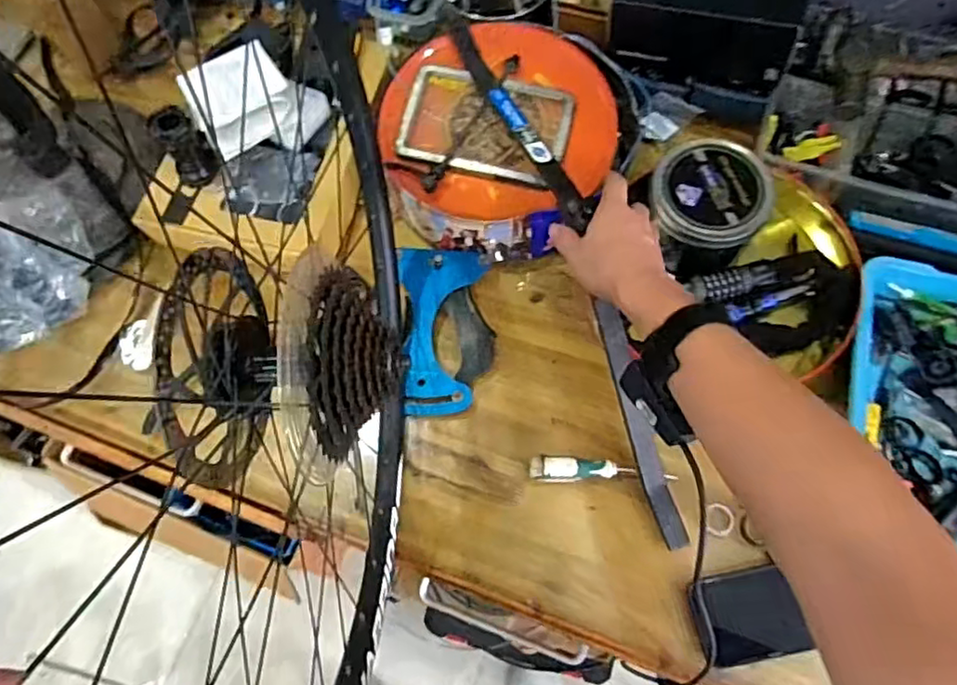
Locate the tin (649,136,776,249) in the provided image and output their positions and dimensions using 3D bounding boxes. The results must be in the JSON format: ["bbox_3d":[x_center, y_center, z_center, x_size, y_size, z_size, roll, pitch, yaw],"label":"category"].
[{"bbox_3d":[0.244,-0.155,0.670,0.115,0.027,0.116,-1,68,2],"label":"tin"}]

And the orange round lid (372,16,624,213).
[{"bbox_3d":[0.020,-0.256,0.742,0.271,0.052,0.248,0,68,3],"label":"orange round lid"}]

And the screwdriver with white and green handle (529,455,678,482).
[{"bbox_3d":[0.127,0.132,0.660,0.148,0.024,0.023,0,68,3],"label":"screwdriver with white and green handle"}]

